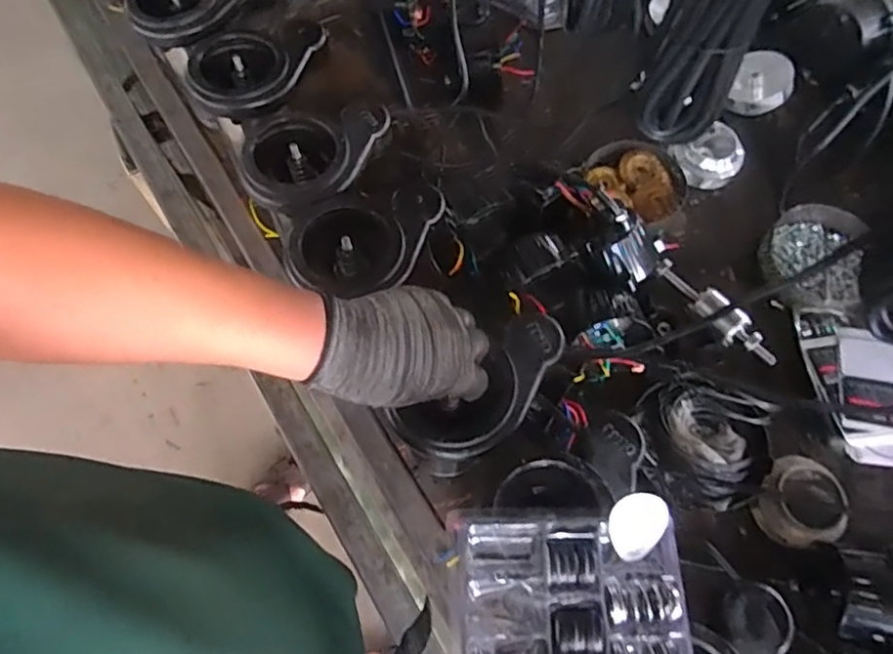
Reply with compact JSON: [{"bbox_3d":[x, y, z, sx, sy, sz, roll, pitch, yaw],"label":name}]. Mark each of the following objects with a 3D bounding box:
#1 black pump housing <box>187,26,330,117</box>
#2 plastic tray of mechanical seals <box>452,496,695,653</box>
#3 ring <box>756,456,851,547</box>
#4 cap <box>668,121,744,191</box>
[{"bbox_3d":[-0.218,-0.295,0.728,0.154,0.047,0.121,-7,66,-3],"label":"black pump housing"},{"bbox_3d":[0.076,0.194,0.358,0.131,0.019,0.169,-2,66,-1],"label":"plastic tray of mechanical seals"},{"bbox_3d":[0.364,0.183,0.647,0.078,0.041,0.085,0,66,0],"label":"ring"},{"bbox_3d":[0.356,-0.235,0.847,0.090,0.034,0.092,0,66,0],"label":"cap"}]

